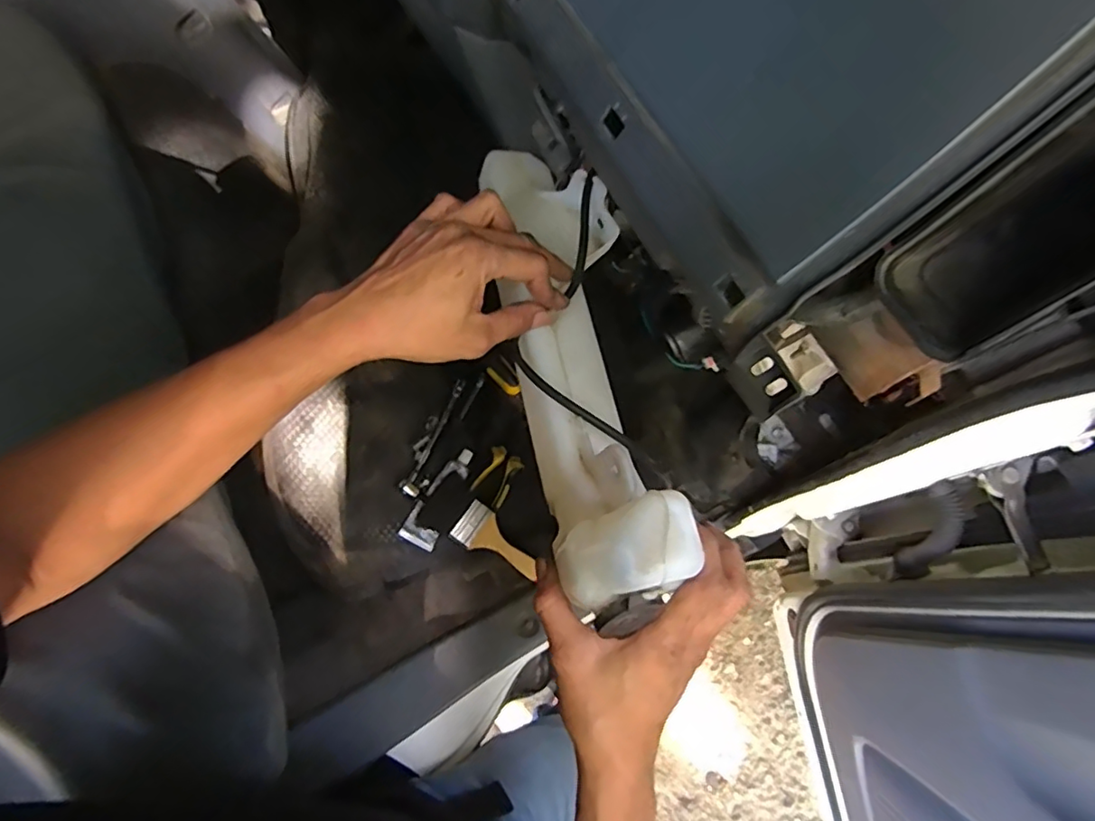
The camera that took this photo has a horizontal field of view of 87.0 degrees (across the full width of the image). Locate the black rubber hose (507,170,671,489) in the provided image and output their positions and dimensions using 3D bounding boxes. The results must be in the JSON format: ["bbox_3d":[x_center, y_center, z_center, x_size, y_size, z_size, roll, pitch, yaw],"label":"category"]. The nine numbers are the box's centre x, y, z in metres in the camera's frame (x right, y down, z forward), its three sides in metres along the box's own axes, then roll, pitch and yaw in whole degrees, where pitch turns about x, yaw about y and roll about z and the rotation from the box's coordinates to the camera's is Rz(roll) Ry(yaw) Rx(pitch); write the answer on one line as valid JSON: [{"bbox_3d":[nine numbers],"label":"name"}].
[{"bbox_3d":[0.026,-0.062,0.430,0.106,0.018,0.240,-4,80,-1],"label":"black rubber hose"}]

